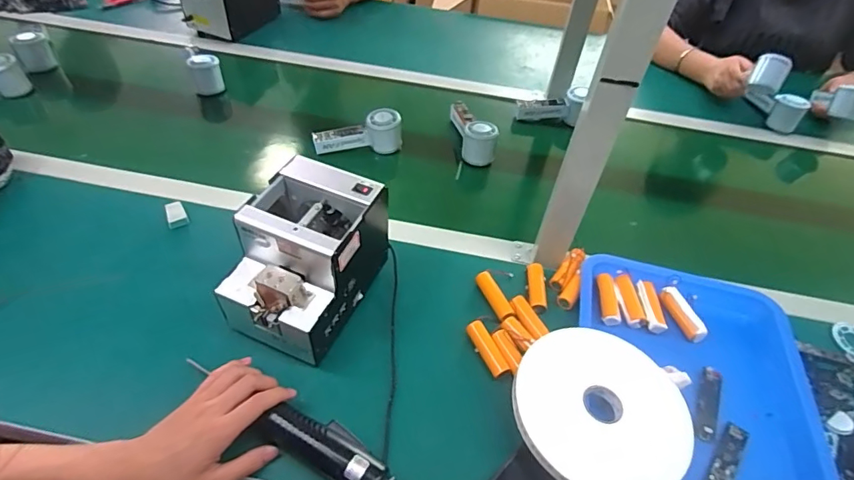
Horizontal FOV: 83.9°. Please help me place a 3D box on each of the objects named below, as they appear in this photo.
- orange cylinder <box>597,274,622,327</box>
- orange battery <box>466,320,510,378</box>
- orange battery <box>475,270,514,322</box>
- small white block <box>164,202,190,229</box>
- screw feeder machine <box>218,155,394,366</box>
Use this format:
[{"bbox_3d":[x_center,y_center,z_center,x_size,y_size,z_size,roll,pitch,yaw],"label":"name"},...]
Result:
[{"bbox_3d":[0.238,0.077,0.628,0.022,0.019,0.071,5,46,-2],"label":"orange cylinder"},{"bbox_3d":[0.071,0.131,0.571,0.023,0.018,0.074,-14,49,-18],"label":"orange battery"},{"bbox_3d":[0.089,0.077,0.628,0.021,0.021,0.076,-13,49,-18],"label":"orange battery"},{"bbox_3d":[-0.368,-0.037,0.697,0.027,0.017,0.038,-20,52,-23],"label":"small white block"},{"bbox_3d":[-0.144,0.024,0.565,0.127,0.147,0.171,20,48,13],"label":"screw feeder machine"}]

